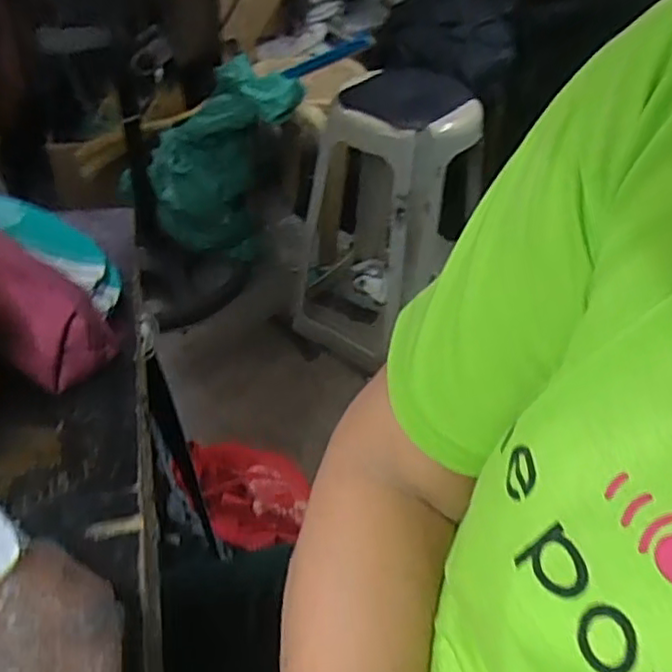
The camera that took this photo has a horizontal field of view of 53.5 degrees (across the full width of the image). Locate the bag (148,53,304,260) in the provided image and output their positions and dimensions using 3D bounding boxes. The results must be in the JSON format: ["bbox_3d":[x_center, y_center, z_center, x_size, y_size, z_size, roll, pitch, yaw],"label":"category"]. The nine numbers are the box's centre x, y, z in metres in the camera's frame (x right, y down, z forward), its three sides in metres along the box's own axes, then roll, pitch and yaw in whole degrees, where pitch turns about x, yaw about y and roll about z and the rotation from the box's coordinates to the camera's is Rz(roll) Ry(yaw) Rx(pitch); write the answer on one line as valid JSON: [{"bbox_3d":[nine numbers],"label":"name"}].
[{"bbox_3d":[-0.251,-0.414,1.506,0.300,0.487,0.185,28,47,-6],"label":"bag"}]

